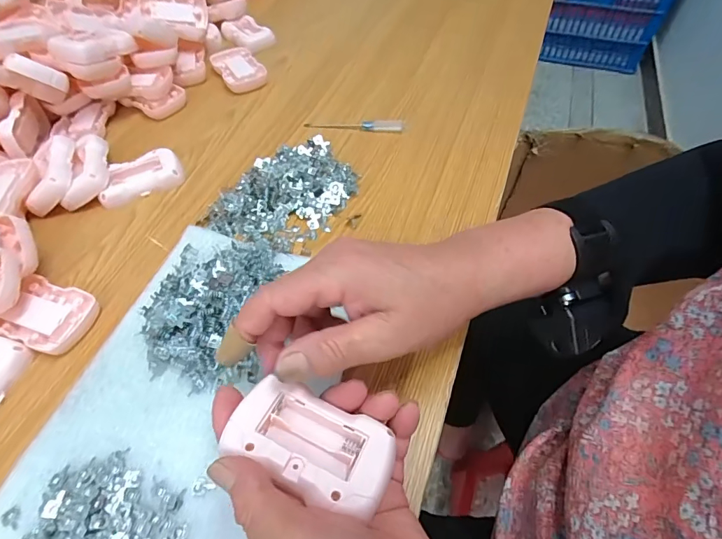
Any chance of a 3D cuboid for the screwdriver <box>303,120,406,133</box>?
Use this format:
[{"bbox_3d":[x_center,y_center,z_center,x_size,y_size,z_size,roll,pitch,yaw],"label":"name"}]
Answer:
[{"bbox_3d":[-0.008,-0.172,0.483,0.116,0.013,0.011,8,56,5],"label":"screwdriver"}]

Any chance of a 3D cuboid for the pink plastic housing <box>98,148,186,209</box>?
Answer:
[{"bbox_3d":[-0.230,-0.097,0.431,0.080,0.018,0.047,-21,58,-14],"label":"pink plastic housing"}]

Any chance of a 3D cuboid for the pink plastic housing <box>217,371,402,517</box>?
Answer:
[{"bbox_3d":[-0.025,0.089,0.213,0.081,0.020,0.045,21,58,13],"label":"pink plastic housing"}]

